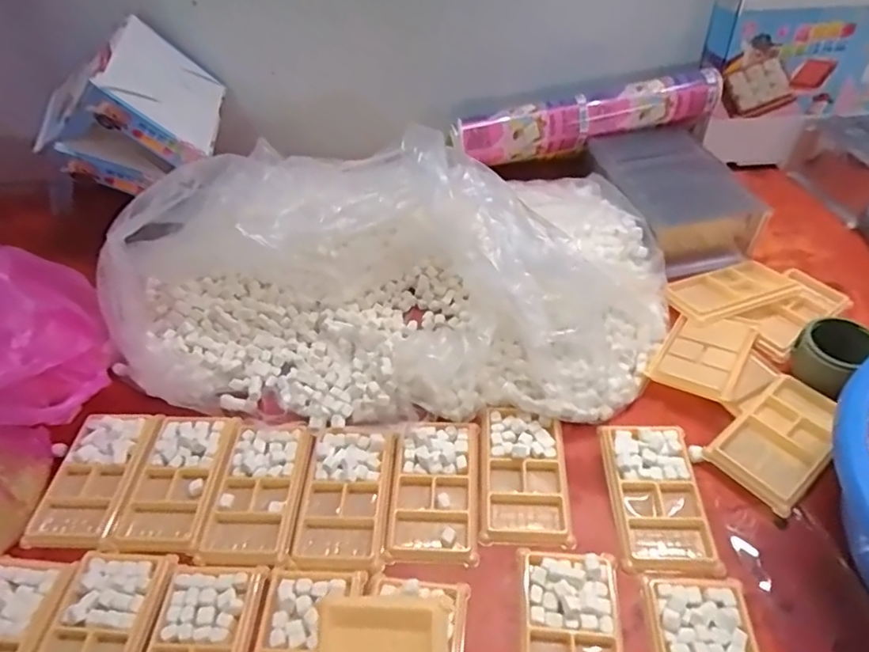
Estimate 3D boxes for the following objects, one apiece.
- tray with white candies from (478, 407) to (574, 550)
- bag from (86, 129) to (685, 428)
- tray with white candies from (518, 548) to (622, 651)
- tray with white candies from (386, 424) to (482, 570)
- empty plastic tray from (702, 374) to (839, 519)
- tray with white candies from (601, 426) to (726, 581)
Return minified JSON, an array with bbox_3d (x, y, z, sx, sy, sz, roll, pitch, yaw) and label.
[{"bbox_3d":[0.083,0.136,0.521,0.074,0.015,0.133,3,47,7],"label":"tray with white candies"},{"bbox_3d":[-0.044,-0.060,0.600,0.600,0.155,0.327,-4,47,0],"label":"bag"},{"bbox_3d":[0.103,0.235,0.418,0.074,0.016,0.136,3,47,7],"label":"tray with white candies"},{"bbox_3d":[0.000,0.147,0.515,0.077,0.017,0.130,1,47,5],"label":"tray with white candies"},{"bbox_3d":[0.323,0.103,0.517,0.136,0.011,0.076,-32,53,-23],"label":"empty plastic tray"},{"bbox_3d":[0.198,0.152,0.502,0.076,0.018,0.137,0,47,5],"label":"tray with white candies"}]

